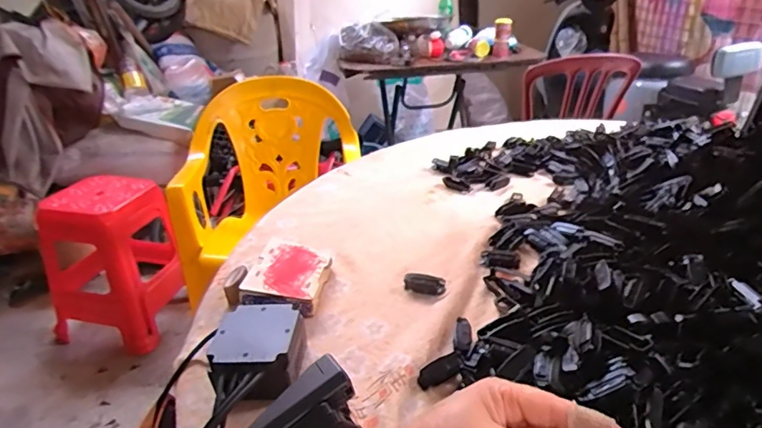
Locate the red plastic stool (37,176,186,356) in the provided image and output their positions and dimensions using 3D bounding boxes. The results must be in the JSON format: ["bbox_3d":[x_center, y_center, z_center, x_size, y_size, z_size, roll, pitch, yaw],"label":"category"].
[{"bbox_3d":[-0.903,0.149,1.711,0.391,0.486,0.380,3,29,13],"label":"red plastic stool"}]

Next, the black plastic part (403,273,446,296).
[{"bbox_3d":[0.051,0.083,0.588,0.051,0.014,0.019,10,32,25],"label":"black plastic part"}]

